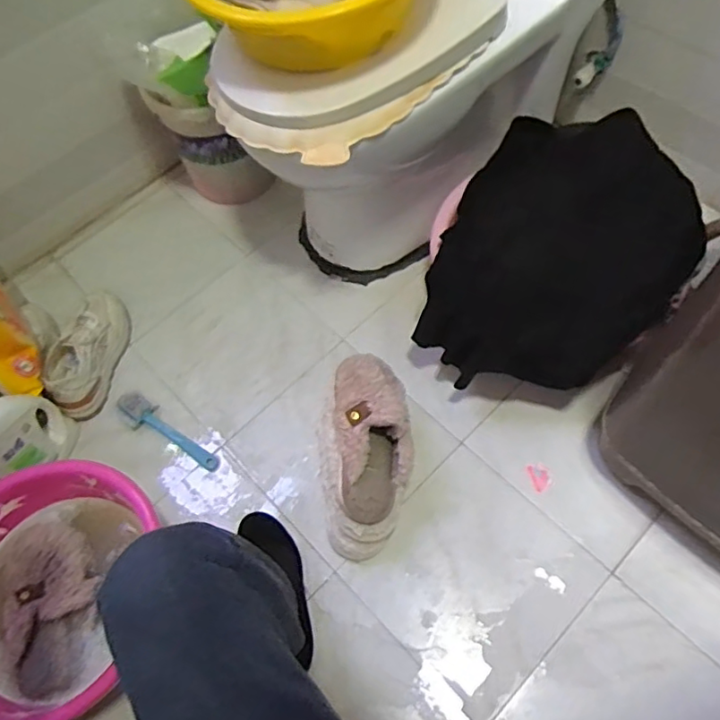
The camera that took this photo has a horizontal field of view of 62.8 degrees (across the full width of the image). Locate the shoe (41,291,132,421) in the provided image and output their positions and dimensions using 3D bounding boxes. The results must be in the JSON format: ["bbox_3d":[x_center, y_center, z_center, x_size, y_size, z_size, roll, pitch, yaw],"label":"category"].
[{"bbox_3d":[-0.504,-0.017,1.092,0.095,0.089,0.240,10,63,9],"label":"shoe"}]

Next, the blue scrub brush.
[{"bbox_3d":[-0.338,0.129,1.040,0.212,0.032,0.050,35,69,3],"label":"blue scrub brush"}]

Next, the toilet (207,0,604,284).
[{"bbox_3d":[0.067,-0.493,0.931,0.343,0.718,0.597,38,70,21],"label":"toilet"}]

